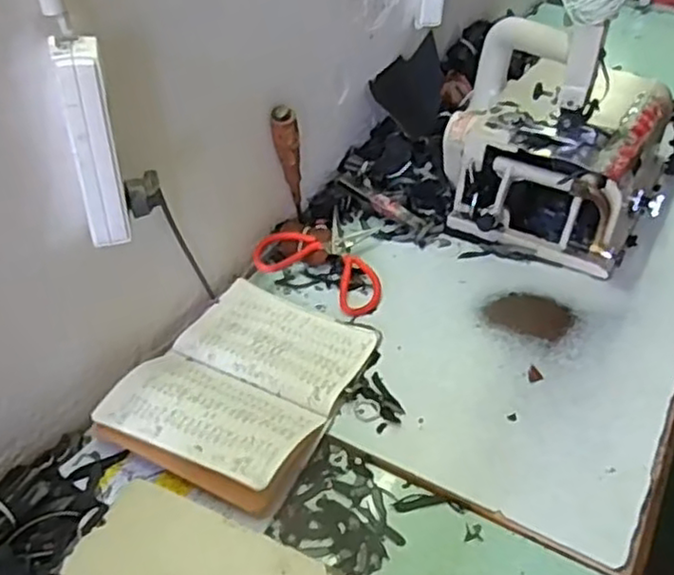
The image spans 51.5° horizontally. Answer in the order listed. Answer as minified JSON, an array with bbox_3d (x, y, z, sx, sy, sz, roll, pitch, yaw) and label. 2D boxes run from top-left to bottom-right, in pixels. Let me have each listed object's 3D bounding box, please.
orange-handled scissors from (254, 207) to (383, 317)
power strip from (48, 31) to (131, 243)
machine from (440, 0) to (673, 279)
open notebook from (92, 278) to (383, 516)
[{"bbox_3d":[-0.024,-0.046,0.936,0.159,0.040,0.175,0,40,-2],"label":"orange-handled scissors"},{"bbox_3d":[-0.201,-0.117,0.581,0.034,0.169,0.040,-9,42,-13],"label":"power strip"},{"bbox_3d":[0.337,-0.255,0.987,0.326,0.329,0.319,15,42,15],"label":"machine"},{"bbox_3d":[-0.099,0.093,0.771,0.210,0.049,0.284,19,43,19],"label":"open notebook"}]

